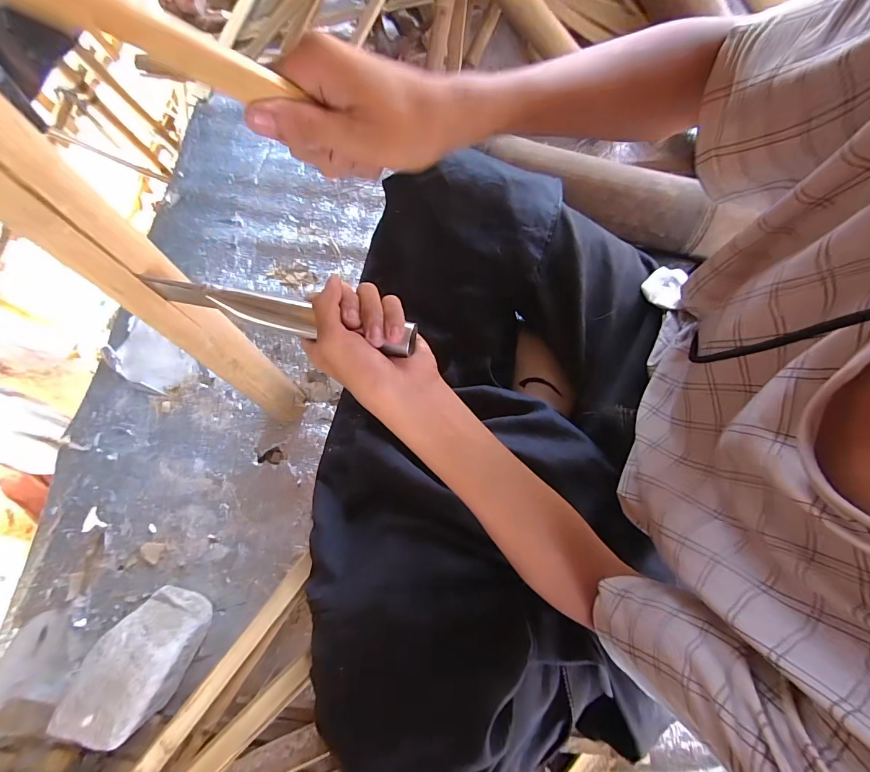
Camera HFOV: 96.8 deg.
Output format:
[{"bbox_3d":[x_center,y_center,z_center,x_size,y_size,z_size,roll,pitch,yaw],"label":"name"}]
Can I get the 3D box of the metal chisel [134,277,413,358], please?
[{"bbox_3d":[-0.129,-0.062,0.325,0.228,0.019,0.026,13,74,3],"label":"metal chisel"}]

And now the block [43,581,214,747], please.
[{"bbox_3d":[-0.364,0.347,0.491,0.089,0.119,0.139,22,76,8],"label":"block"}]

